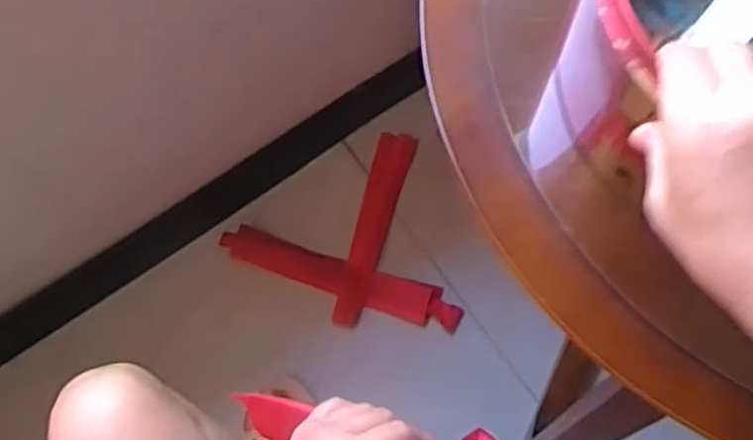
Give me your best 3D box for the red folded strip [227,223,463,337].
[{"bbox_3d":[-0.048,0.079,1.017,0.332,0.025,0.053,18,73,8],"label":"red folded strip"}]

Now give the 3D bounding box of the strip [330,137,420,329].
[{"bbox_3d":[-0.006,0.009,1.038,0.052,0.015,0.278,15,73,7],"label":"strip"}]

